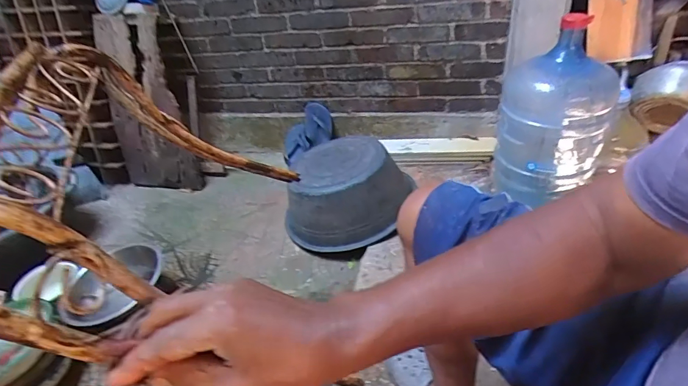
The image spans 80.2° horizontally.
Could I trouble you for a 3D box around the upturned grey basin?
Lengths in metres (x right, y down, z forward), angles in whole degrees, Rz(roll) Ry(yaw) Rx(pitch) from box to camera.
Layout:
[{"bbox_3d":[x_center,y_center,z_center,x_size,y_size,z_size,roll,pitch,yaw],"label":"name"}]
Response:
[{"bbox_3d":[0.000,-0.015,1.334,0.381,0.212,0.349,-10,35,-3],"label":"upturned grey basin"}]

